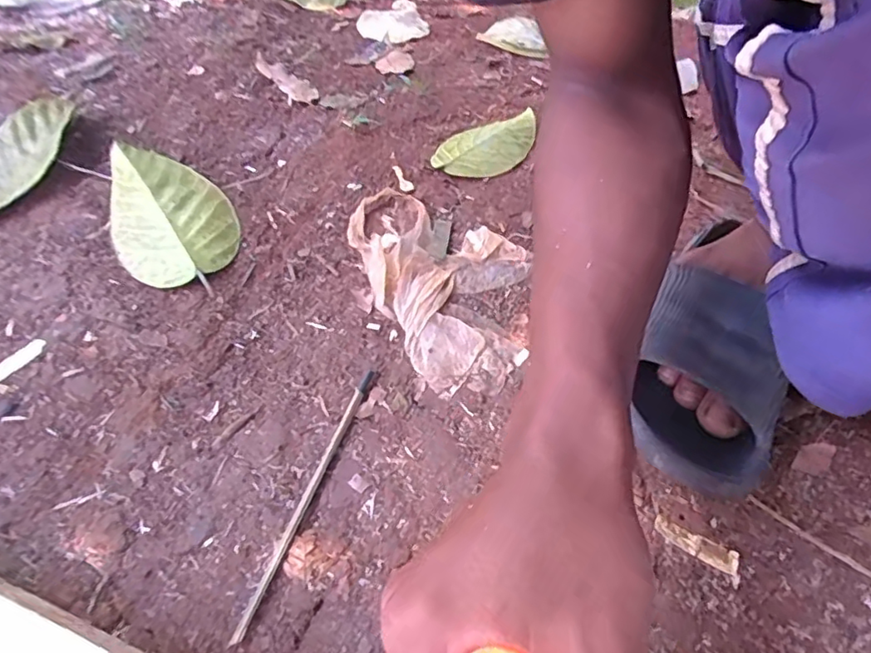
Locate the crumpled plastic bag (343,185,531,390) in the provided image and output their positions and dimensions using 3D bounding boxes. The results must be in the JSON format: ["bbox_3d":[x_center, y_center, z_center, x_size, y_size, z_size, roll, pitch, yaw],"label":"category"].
[{"bbox_3d":[0.011,-0.047,0.479,0.125,0.017,0.218,-21,59,-8],"label":"crumpled plastic bag"}]

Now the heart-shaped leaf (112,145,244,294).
[{"bbox_3d":[-0.248,-0.108,0.532,0.103,0.024,0.187,-26,60,-11],"label":"heart-shaped leaf"}]

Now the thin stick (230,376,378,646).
[{"bbox_3d":[-0.085,0.112,0.390,0.008,0.005,0.190,17,61,14],"label":"thin stick"}]

